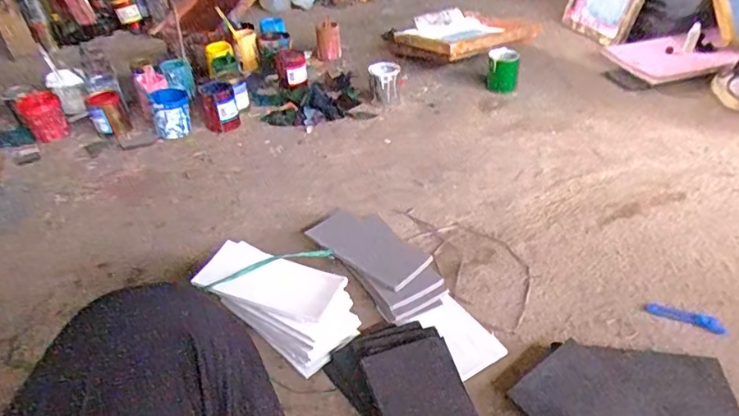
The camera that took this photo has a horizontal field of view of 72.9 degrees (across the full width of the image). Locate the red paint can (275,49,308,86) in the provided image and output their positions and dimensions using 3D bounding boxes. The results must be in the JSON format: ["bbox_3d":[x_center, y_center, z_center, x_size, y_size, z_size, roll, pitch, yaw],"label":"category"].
[{"bbox_3d":[-0.278,-0.488,1.802,0.107,0.120,0.132,-7,38,-4],"label":"red paint can"}]

